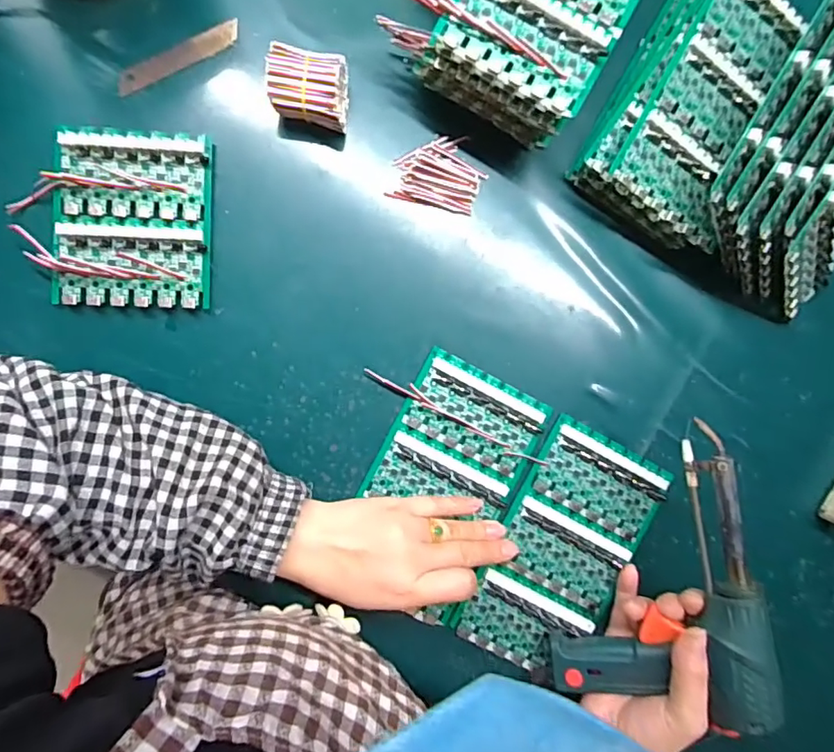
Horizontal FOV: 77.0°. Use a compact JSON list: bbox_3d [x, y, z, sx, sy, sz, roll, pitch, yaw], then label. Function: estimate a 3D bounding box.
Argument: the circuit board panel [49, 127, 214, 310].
[{"bbox_3d":[-0.204,-0.111,0.370,0.109,0.006,0.124,2,91,-5],"label":"circuit board panel"}]

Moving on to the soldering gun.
[{"bbox_3d":[0.186,0.155,0.357,0.105,0.077,0.212,28,89,-7],"label":"soldering gun"}]

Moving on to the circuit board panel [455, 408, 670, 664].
[{"bbox_3d":[0.117,0.136,0.408,0.101,0.013,0.184,27,89,-7],"label":"circuit board panel"}]

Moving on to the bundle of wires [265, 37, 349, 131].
[{"bbox_3d":[-0.078,-0.205,0.385,0.055,0.045,0.047,5,90,-5],"label":"bundle of wires"}]

